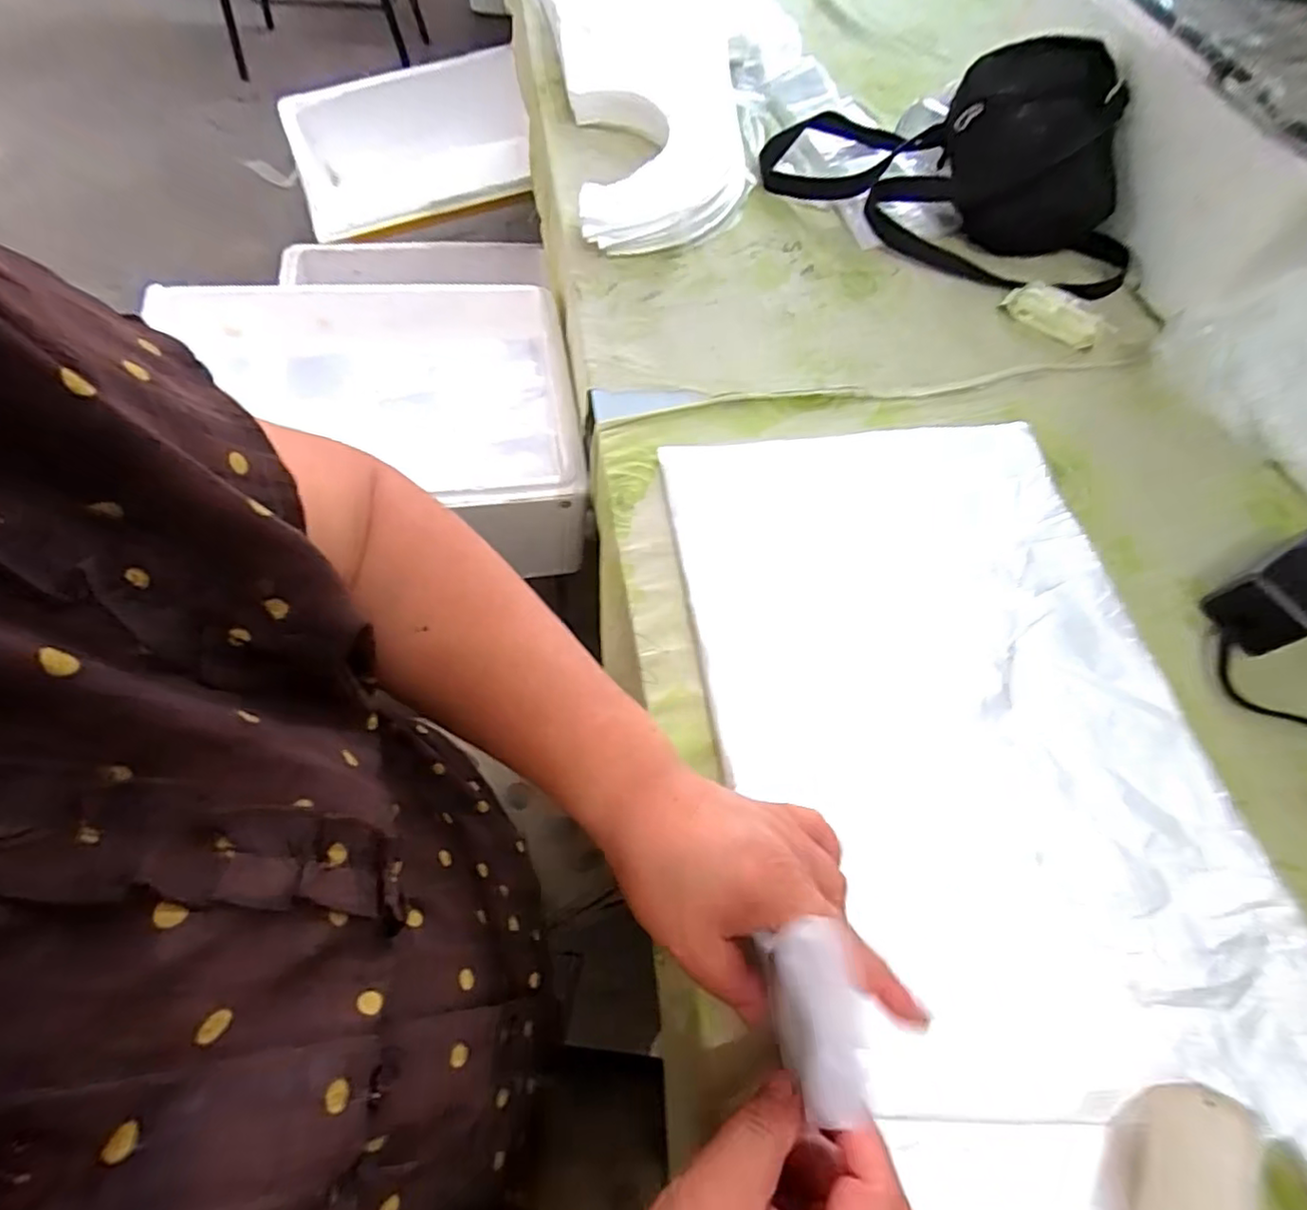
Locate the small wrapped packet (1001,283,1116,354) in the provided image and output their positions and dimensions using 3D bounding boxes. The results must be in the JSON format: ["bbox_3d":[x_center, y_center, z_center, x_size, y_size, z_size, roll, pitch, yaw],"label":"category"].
[{"bbox_3d":[0.383,-0.278,0.597,0.093,0.018,0.047,41,66,17],"label":"small wrapped packet"}]

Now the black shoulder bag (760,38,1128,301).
[{"bbox_3d":[0.311,-0.456,0.636,0.377,0.129,0.213,18,62,6],"label":"black shoulder bag"}]

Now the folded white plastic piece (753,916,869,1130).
[{"bbox_3d":[0.056,0.142,0.213,0.032,0.013,0.056,-10,63,-9],"label":"folded white plastic piece"}]

